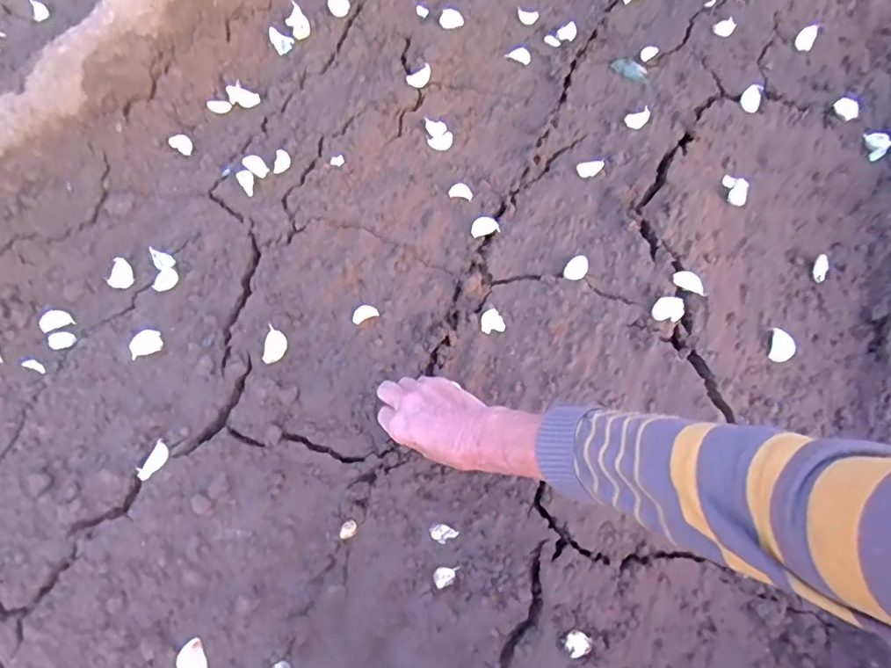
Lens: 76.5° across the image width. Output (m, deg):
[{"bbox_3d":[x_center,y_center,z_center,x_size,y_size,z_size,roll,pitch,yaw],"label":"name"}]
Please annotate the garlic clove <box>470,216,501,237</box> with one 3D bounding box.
[{"bbox_3d":[0.048,-0.133,0.700,0.034,0.011,0.020,-16,63,-9],"label":"garlic clove"}]

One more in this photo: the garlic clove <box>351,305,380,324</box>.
[{"bbox_3d":[-0.092,-0.023,0.641,0.030,0.010,0.015,-27,65,-14],"label":"garlic clove"}]

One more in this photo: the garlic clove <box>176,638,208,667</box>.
[{"bbox_3d":[-0.216,0.280,0.481,0.021,0.010,0.034,-22,64,-12],"label":"garlic clove"}]

